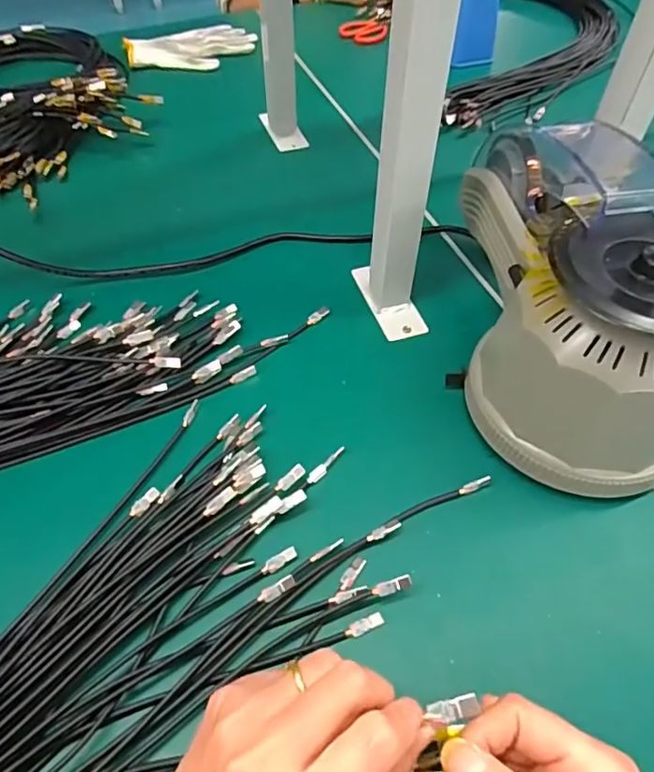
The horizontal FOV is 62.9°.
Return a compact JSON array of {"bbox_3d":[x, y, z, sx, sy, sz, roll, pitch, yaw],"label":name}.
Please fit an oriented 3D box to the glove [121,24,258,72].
[{"bbox_3d":[-0.206,-0.531,0.836,0.205,0.018,0.134,-28,58,-19],"label":"glove"}]

